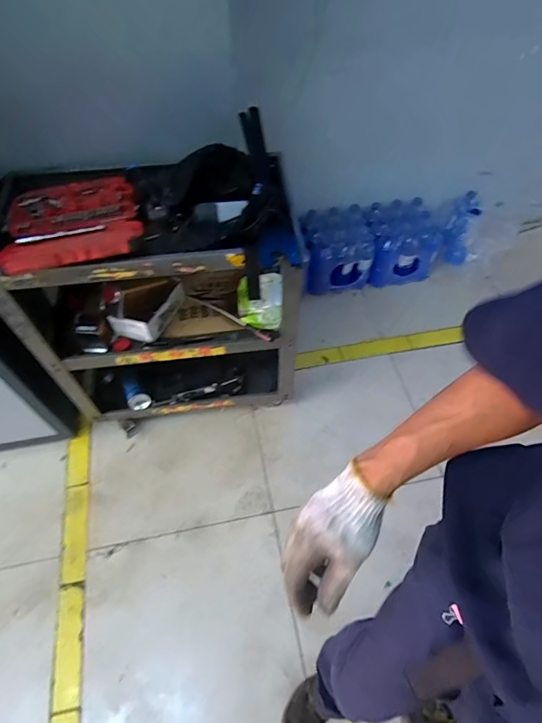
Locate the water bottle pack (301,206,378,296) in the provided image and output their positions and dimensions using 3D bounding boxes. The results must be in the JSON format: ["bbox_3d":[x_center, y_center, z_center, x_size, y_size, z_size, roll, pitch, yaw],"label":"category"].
[{"bbox_3d":[0.295,-0.513,1.909,0.302,0.264,0.295,-4,57,-3],"label":"water bottle pack"}]

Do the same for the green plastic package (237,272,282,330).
[{"bbox_3d":[-0.033,-0.181,1.232,0.129,0.078,0.159,1,57,1],"label":"green plastic package"}]

